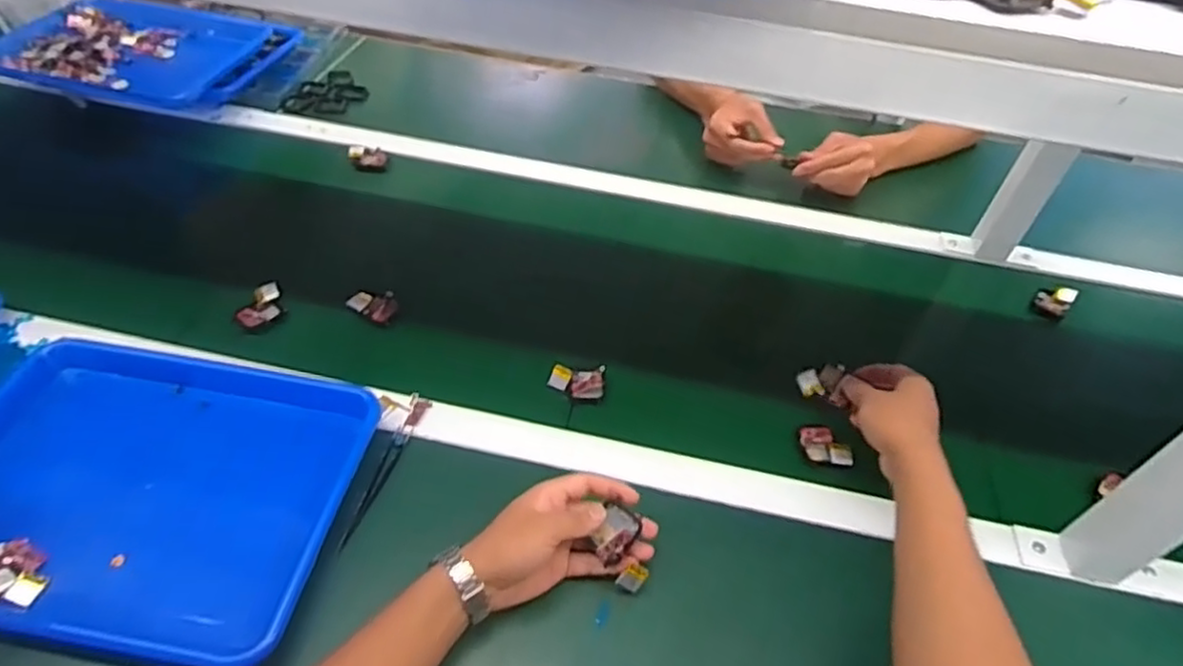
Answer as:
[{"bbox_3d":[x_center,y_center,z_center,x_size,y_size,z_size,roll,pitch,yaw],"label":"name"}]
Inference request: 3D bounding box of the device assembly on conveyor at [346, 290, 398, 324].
[{"bbox_3d":[-0.238,-0.033,0.748,0.048,0.016,0.037,19,48,12],"label":"device assembly on conveyor"}]

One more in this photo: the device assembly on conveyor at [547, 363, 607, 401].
[{"bbox_3d":[-0.015,0.050,0.695,0.056,0.010,0.036,2,72,3],"label":"device assembly on conveyor"}]

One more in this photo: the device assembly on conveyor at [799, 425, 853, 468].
[{"bbox_3d":[0.228,0.107,0.661,0.049,0.010,0.041,15,47,8],"label":"device assembly on conveyor"}]

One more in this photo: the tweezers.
[{"bbox_3d":[-0.190,0.133,0.605,0.015,0.011,0.120,14,47,8],"label":"tweezers"}]

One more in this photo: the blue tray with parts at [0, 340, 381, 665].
[{"bbox_3d":[-0.365,0.123,0.561,0.321,0.030,0.241,9,47,3],"label":"blue tray with parts"}]

